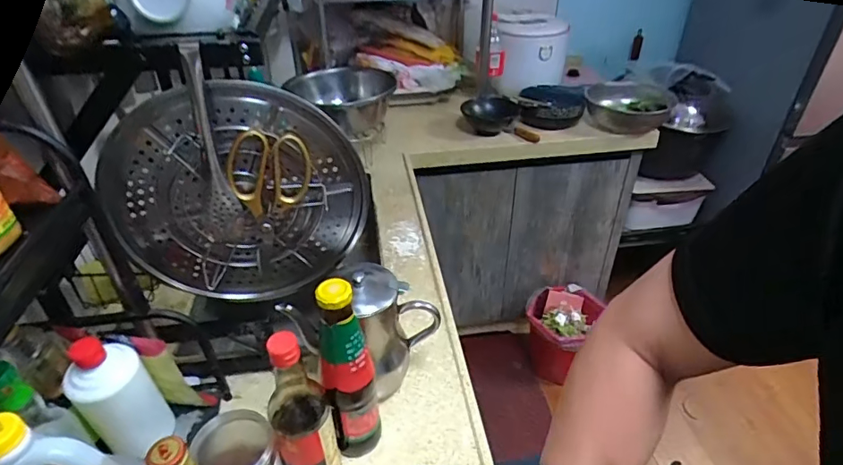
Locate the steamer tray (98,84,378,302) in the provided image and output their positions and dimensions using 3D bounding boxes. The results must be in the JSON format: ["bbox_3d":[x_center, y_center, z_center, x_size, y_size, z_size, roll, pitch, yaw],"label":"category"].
[{"bbox_3d":[-0.215,-0.033,0.608,0.296,0.283,0.048,-11,37,-13],"label":"steamer tray"}]

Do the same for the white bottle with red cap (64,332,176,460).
[{"bbox_3d":[-0.354,0.192,0.586,0.059,0.169,0.068,9,37,13],"label":"white bottle with red cap"}]

